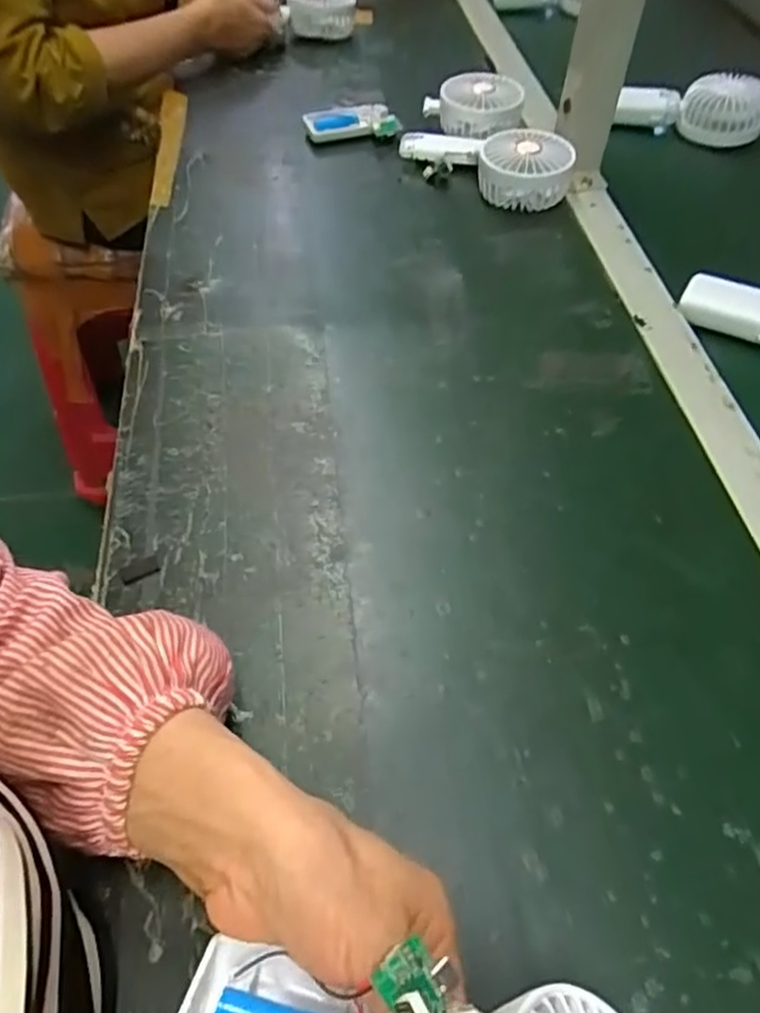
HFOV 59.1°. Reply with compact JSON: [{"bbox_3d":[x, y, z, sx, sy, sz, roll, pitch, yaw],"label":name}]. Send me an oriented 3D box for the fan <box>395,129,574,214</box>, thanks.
[{"bbox_3d":[0.096,-0.335,0.643,0.178,0.042,0.082,20,56,15],"label":"fan"}]

